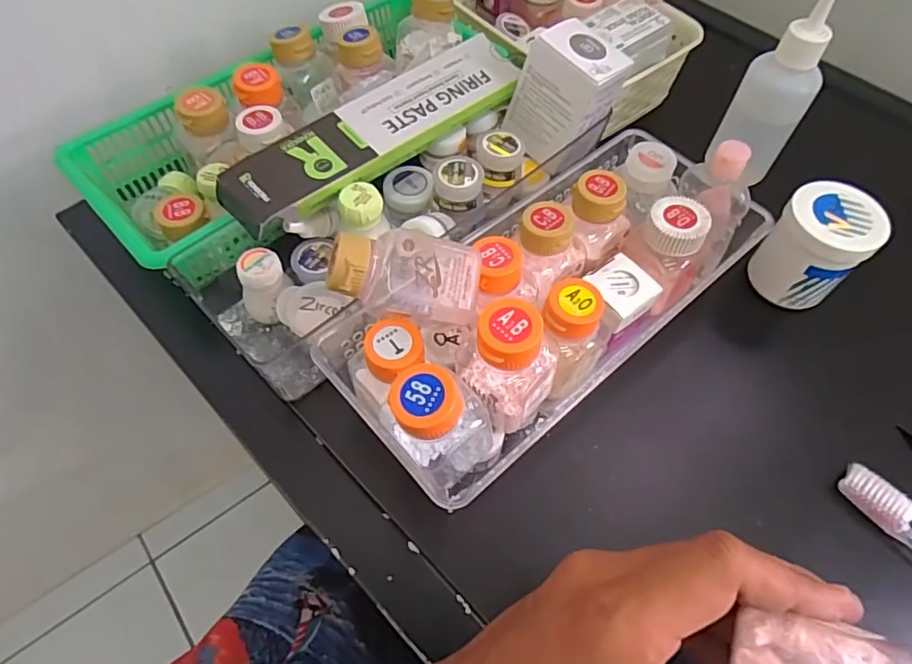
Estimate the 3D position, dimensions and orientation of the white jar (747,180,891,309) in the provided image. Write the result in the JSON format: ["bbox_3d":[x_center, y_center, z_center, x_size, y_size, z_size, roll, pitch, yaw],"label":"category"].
[{"bbox_3d":[0.230,-0.054,0.365,0.050,0.065,0.052,1,58,-2],"label":"white jar"}]

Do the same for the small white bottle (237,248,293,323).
[{"bbox_3d":[-0.119,-0.028,0.346,0.026,0.041,0.027,14,59,5],"label":"small white bottle"}]

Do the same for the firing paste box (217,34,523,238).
[{"bbox_3d":[-0.046,-0.124,0.354,0.204,0.027,0.046,-38,67,-23],"label":"firing paste box"}]

